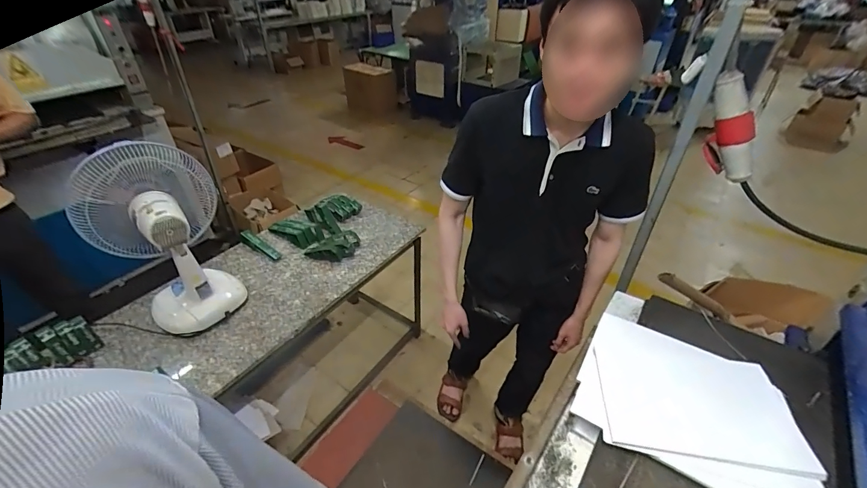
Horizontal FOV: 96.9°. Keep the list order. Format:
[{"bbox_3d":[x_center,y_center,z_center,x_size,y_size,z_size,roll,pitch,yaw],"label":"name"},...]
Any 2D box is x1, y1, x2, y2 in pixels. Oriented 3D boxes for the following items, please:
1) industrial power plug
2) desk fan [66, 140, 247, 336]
[{"bbox_3d":[0.628,-0.245,0.821,0.090,0.232,0.057,5,30,47],"label":"industrial power plug"},{"bbox_3d":[-0.790,-0.037,1.124,0.330,0.529,0.320,-28,46,-32],"label":"desk fan"}]

